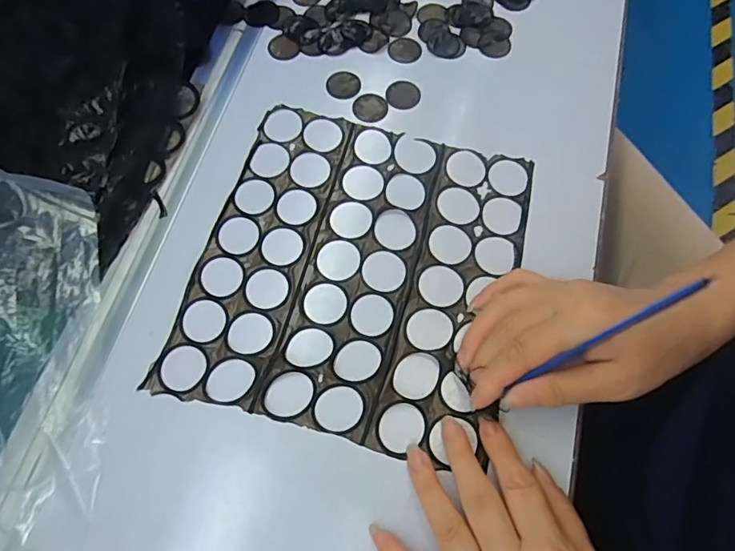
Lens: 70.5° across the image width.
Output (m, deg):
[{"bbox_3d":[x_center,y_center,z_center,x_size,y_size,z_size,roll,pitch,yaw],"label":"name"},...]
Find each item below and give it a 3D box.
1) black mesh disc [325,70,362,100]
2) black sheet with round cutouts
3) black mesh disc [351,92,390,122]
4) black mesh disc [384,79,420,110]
[{"bbox_3d":[-0.019,-0.156,0.424,0.027,0.004,0.026,0,69,-1],"label":"black mesh disc"},{"bbox_3d":[-0.008,-0.007,0.363,0.209,0.006,0.231,16,69,5],"label":"black sheet with round cutouts"},{"bbox_3d":[0.002,-0.135,0.414,0.027,0.004,0.027,0,69,-1],"label":"black mesh disc"},{"bbox_3d":[0.029,-0.146,0.421,0.027,0.004,0.028,0,69,-1],"label":"black mesh disc"}]

